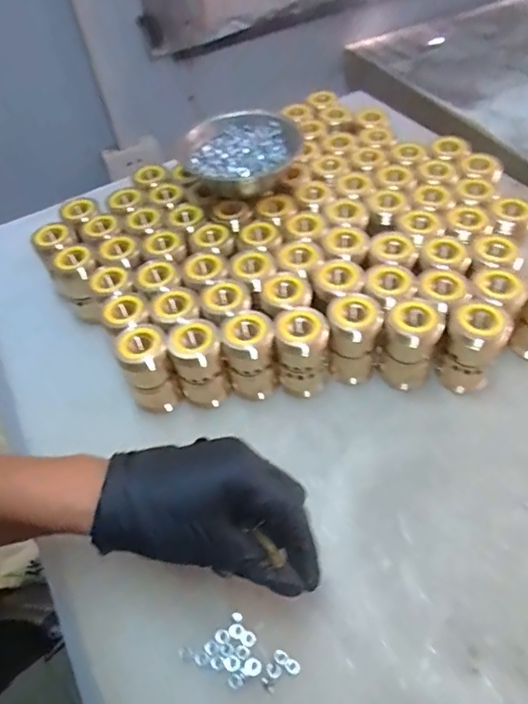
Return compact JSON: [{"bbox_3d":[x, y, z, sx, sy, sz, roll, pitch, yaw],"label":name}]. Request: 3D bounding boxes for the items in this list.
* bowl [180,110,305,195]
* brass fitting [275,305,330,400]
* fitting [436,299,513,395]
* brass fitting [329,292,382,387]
[{"bbox_3d":[-0.019,-0.205,0.520,0.113,0.039,0.114,30,61,27],"label":"bowl"},{"bbox_3d":[0.032,0.002,0.417,0.038,0.074,0.040,0,52,8],"label":"brass fitting"},{"bbox_3d":[0.168,-0.003,0.405,0.041,0.072,0.041,-4,51,5],"label":"fitting"},{"bbox_3d":[0.074,-0.008,0.419,0.039,0.074,0.037,5,53,11],"label":"brass fitting"}]

